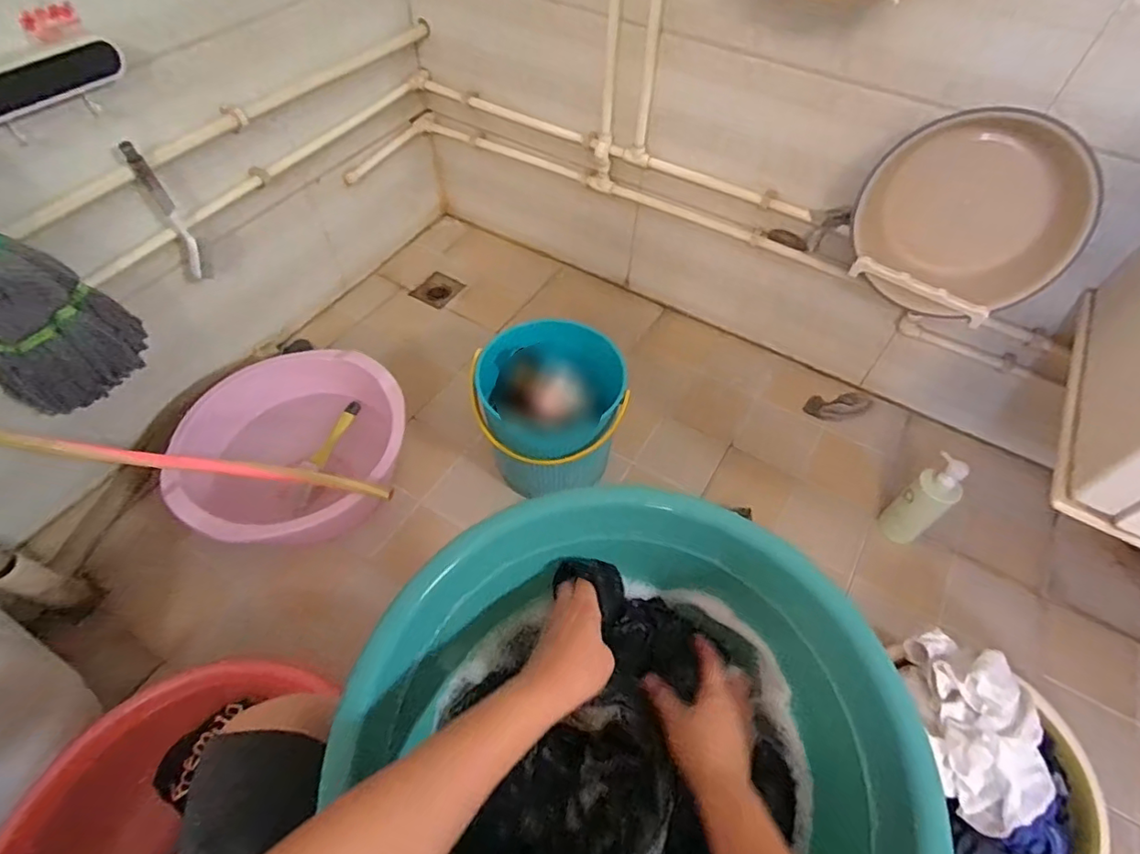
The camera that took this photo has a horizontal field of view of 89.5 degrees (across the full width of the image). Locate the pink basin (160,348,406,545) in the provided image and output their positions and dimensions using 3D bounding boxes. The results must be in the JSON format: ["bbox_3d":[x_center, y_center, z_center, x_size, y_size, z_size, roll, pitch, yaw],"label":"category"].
[{"bbox_3d":[-0.475,0.058,1.046,0.363,0.223,0.344,1,55,-1],"label":"pink basin"}]

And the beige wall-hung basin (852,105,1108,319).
[{"bbox_3d":[0.580,-0.307,0.843,0.282,0.272,0.123,33,42,22],"label":"beige wall-hung basin"}]

